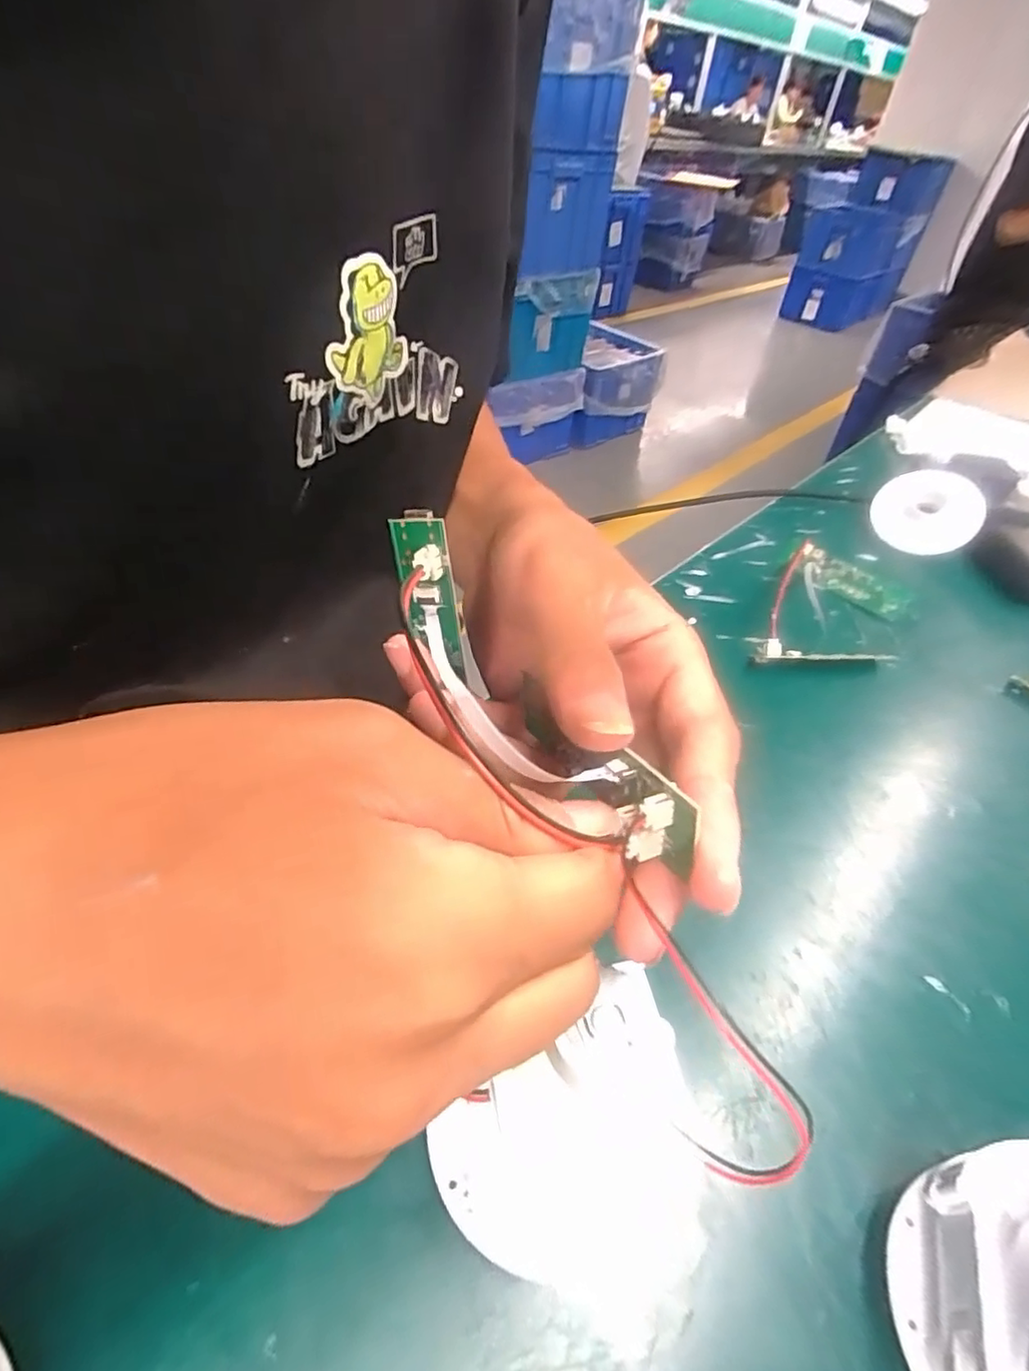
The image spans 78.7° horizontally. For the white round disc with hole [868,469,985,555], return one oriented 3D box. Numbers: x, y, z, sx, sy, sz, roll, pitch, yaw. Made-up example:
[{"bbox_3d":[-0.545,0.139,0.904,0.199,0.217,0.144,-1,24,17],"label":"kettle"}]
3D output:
[{"bbox_3d":[0.306,-0.130,0.468,0.072,0.025,0.067,36,88,27],"label":"white round disc with hole"}]

